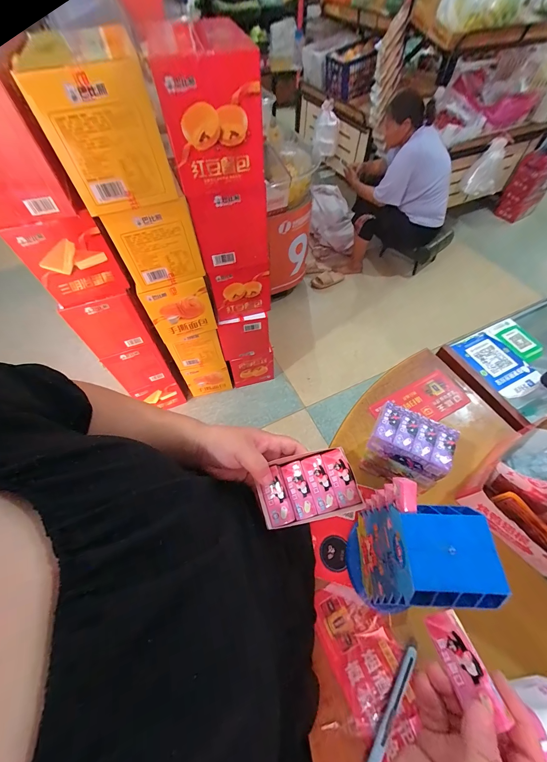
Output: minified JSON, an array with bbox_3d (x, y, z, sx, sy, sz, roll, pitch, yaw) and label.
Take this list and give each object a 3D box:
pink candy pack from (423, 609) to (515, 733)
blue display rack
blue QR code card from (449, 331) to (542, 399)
[{"bbox_3d":[0.149,0.224,0.229,0.028,0.008,0.061,-42,41,21],"label":"pink candy pack"},{"bbox_3d":[0.168,0.227,0.372,0.098,0.225,0.094,-5,58,-1],"label":"blue display rack"},{"bbox_3d":[0.510,-0.041,0.659,0.120,0.008,0.167,-23,60,-14],"label":"blue QR code card"}]

